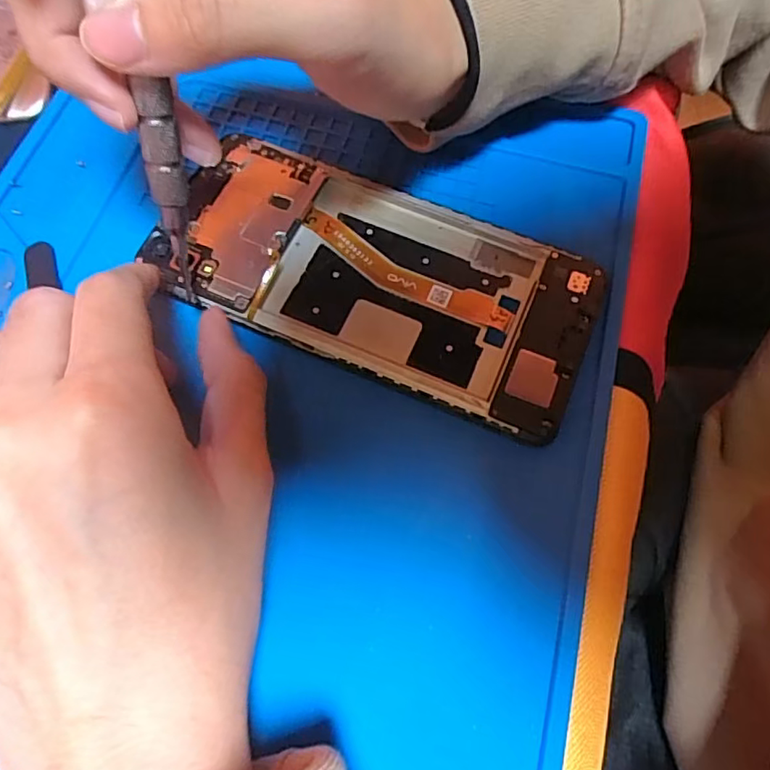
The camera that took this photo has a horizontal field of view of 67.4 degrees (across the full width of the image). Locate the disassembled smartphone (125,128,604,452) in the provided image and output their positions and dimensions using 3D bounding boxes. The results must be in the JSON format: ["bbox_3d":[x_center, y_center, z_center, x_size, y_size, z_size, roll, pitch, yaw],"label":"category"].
[{"bbox_3d":[-0.003,-0.038,0.197,0.146,0.006,0.069,24,69,8],"label":"disassembled smartphone"}]

